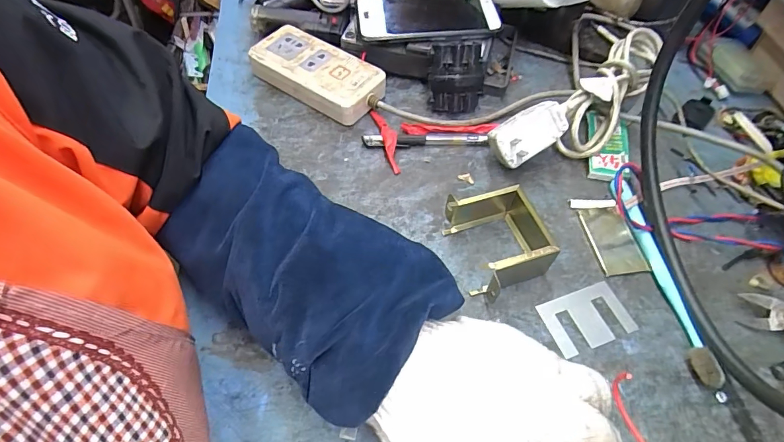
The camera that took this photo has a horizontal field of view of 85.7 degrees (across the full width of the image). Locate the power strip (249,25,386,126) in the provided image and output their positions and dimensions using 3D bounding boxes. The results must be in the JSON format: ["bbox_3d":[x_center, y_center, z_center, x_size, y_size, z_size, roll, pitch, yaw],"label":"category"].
[{"bbox_3d":[-0.082,-0.162,0.469,0.148,0.036,0.065,32,61,20],"label":"power strip"}]

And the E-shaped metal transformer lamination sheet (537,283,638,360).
[{"bbox_3d":[0.152,0.075,0.329,0.065,0.004,0.043,-17,57,-12],"label":"E-shaped metal transformer lamination sheet"}]

